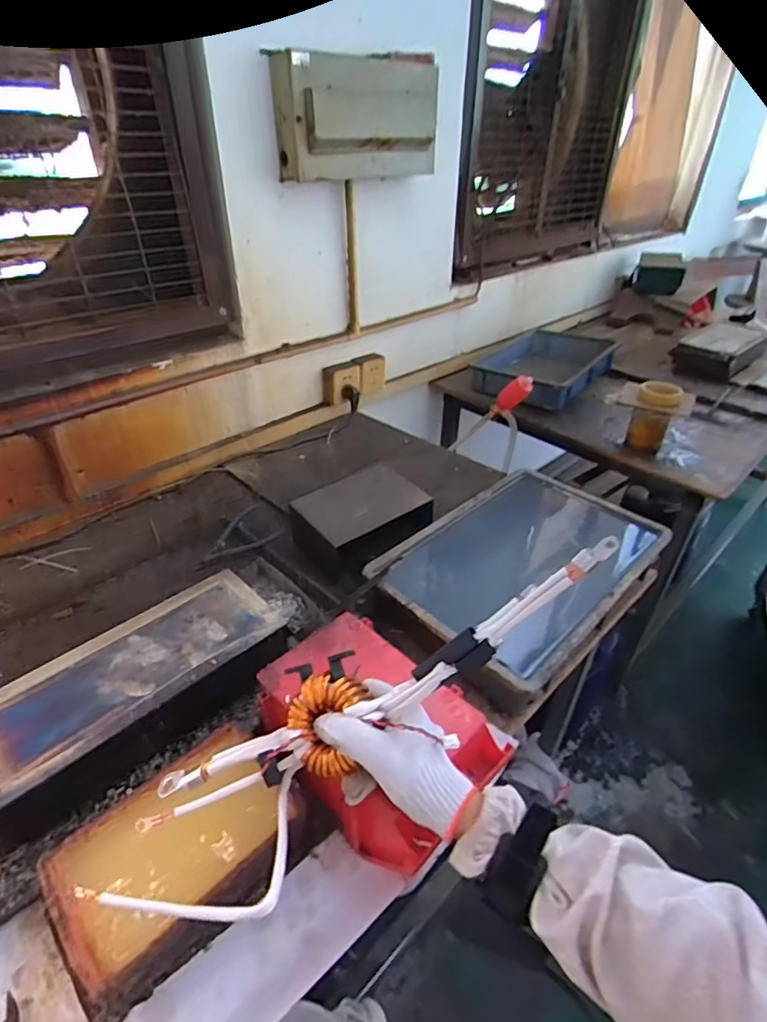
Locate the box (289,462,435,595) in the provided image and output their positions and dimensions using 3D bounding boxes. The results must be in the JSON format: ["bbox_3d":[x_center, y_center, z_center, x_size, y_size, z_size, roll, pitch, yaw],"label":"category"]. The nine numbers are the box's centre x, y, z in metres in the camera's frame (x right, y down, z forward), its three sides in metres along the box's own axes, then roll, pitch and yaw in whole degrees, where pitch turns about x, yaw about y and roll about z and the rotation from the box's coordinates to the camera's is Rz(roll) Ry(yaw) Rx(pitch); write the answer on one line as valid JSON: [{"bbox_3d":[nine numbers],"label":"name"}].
[{"bbox_3d":[-0.034,0.029,0.927,0.205,0.112,0.168,-26,44,-33],"label":"box"}]

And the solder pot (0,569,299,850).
[{"bbox_3d":[-0.288,0.211,0.627,0.343,0.094,0.158,-28,45,-35],"label":"solder pot"}]

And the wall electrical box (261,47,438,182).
[{"bbox_3d":[-0.043,-0.754,1.019,0.111,0.190,0.349,26,42,31],"label":"wall electrical box"}]

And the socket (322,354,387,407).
[{"bbox_3d":[-0.064,-0.327,1.321,0.189,0.093,0.053,-25,43,-33],"label":"socket"}]

